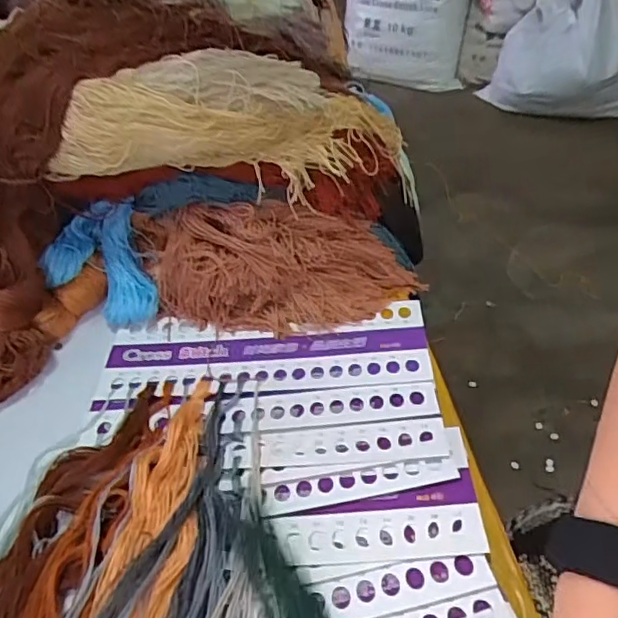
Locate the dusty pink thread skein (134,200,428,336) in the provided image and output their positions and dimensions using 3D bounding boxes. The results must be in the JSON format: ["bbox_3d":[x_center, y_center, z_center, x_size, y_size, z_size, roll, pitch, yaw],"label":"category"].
[{"bbox_3d":[-0.029,-0.035,0.458,0.222,0.069,0.080,-2,44,5],"label":"dusty pink thread skein"}]

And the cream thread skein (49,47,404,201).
[{"bbox_3d":[-0.054,-0.141,0.439,0.264,0.089,0.053,-12,44,-2],"label":"cream thread skein"}]

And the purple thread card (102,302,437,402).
[{"bbox_3d":[-0.033,0.032,0.436,0.236,0.005,0.076,-5,44,4],"label":"purple thread card"}]

